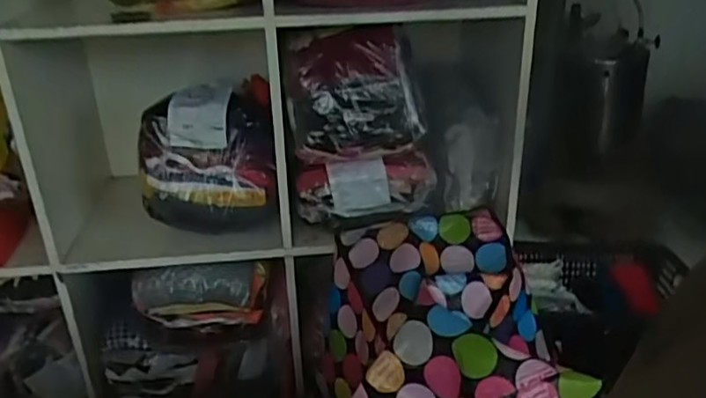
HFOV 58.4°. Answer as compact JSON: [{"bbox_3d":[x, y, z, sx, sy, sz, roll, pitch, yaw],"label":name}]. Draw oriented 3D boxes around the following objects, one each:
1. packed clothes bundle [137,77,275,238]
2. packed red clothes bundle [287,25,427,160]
[{"bbox_3d":[-0.280,-0.091,1.222,0.243,0.236,0.203,-7,27,-11],"label":"packed clothes bundle"},{"bbox_3d":[0.006,-0.217,1.224,0.236,0.211,0.184,0,26,3],"label":"packed red clothes bundle"}]

